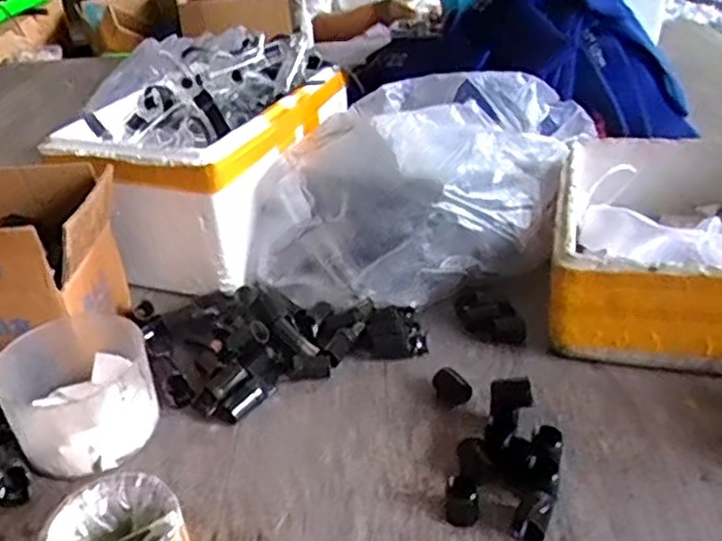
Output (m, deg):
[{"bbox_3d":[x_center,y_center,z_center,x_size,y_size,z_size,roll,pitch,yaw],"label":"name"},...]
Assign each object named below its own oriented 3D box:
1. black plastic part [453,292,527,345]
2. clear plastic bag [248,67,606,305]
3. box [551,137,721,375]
[{"bbox_3d":[0.123,0.045,0.666,0.069,0.023,0.040,24,41,37],"label":"black plastic part"},{"bbox_3d":[0.071,-0.098,0.769,0.271,0.186,0.333,13,36,26],"label":"clear plastic bag"},{"bbox_3d":[0.310,-0.032,0.683,0.236,0.106,0.295,7,34,16],"label":"box"}]

